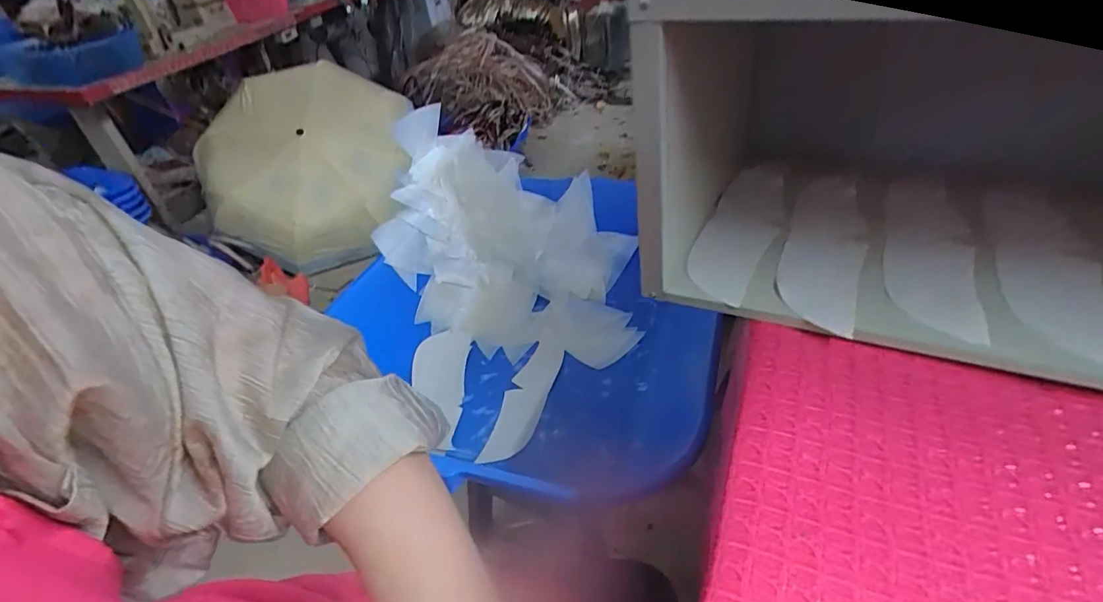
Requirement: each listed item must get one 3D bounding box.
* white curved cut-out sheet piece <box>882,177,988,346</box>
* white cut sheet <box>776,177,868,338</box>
[{"bbox_3d":[0.310,-0.046,0.427,0.061,0.004,0.208,12,46,26],"label":"white curved cut-out sheet piece"},{"bbox_3d":[0.237,-0.051,0.450,0.058,0.012,0.217,14,45,23],"label":"white cut sheet"}]

